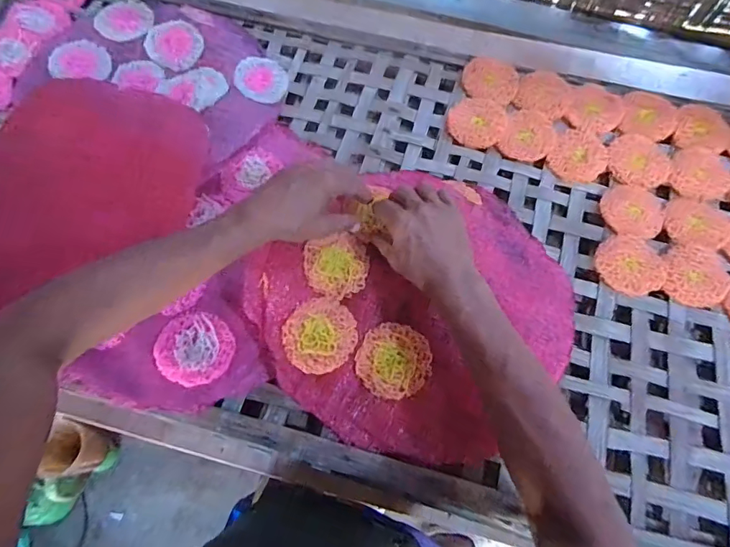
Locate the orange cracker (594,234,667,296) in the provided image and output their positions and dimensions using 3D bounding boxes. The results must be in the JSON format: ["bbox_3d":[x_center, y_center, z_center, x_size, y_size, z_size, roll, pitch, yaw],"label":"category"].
[{"bbox_3d":[0.320,-0.011,0.572,0.078,0.010,0.075,3,66,1],"label":"orange cracker"}]

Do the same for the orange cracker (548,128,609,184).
[{"bbox_3d":[0.285,-0.156,0.630,0.072,0.017,0.077,0,66,-1],"label":"orange cracker"}]

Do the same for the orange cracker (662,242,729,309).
[{"bbox_3d":[0.398,0.003,0.568,0.075,0.014,0.078,0,66,-1],"label":"orange cracker"}]

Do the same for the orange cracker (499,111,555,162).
[{"bbox_3d":[0.220,-0.186,0.638,0.067,0.017,0.077,21,67,8],"label":"orange cracker"}]

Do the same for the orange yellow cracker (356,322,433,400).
[{"bbox_3d":[0.031,0.090,0.499,0.078,0.007,0.075,0,66,-1],"label":"orange yellow cracker"}]

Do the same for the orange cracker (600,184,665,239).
[{"bbox_3d":[0.339,-0.077,0.599,0.076,0.009,0.070,12,66,4],"label":"orange cracker"}]

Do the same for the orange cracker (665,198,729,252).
[{"bbox_3d":[0.422,-0.063,0.595,0.079,0.005,0.070,17,67,7],"label":"orange cracker"}]

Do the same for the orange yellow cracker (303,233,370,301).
[{"bbox_3d":[-0.030,-0.007,0.531,0.072,0.004,0.069,4,79,-19],"label":"orange yellow cracker"}]

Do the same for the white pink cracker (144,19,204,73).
[{"bbox_3d":[-0.266,-0.323,0.666,0.073,0.007,0.091,-35,71,-15],"label":"white pink cracker"}]

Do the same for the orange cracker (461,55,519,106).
[{"bbox_3d":[0.178,-0.274,0.667,0.077,0.014,0.068,19,67,8],"label":"orange cracker"}]

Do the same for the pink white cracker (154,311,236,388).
[{"bbox_3d":[-0.179,0.078,0.497,0.075,0.011,0.075,16,67,6],"label":"pink white cracker"}]

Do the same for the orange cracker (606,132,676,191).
[{"bbox_3d":[0.365,-0.150,0.629,0.083,0.006,0.083,0,66,-1],"label":"orange cracker"}]

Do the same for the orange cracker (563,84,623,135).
[{"bbox_3d":[0.315,-0.227,0.649,0.081,0.015,0.072,-34,71,-15],"label":"orange cracker"}]

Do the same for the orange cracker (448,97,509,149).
[{"bbox_3d":[0.152,-0.208,0.643,0.077,0.014,0.078,15,67,6],"label":"orange cracker"}]

